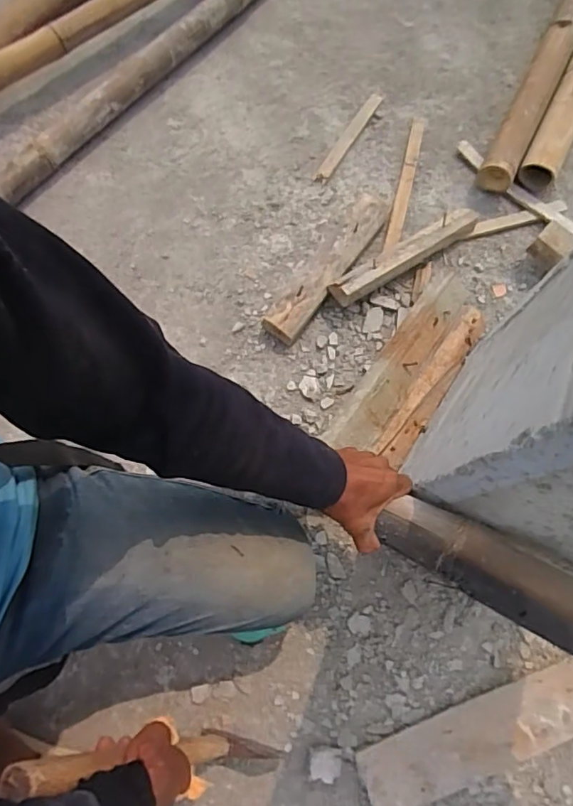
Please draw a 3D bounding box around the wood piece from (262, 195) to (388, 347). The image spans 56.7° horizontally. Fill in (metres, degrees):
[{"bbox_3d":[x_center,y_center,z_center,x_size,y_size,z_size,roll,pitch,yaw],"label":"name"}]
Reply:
[{"bbox_3d":[0.075,-0.237,0.902,0.065,0.047,0.319,36,75,9],"label":"wood piece"}]

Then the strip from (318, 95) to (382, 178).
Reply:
[{"bbox_3d":[0.122,-0.510,1.005,0.025,0.010,0.219,29,74,7],"label":"strip"}]

